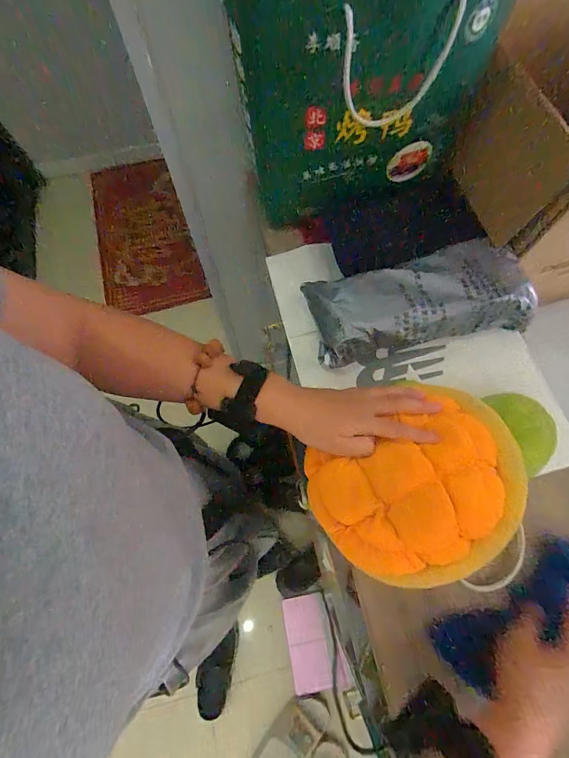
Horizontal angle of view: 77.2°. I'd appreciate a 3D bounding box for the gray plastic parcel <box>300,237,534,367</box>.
[{"bbox_3d":[0.179,-0.101,0.477,0.287,0.081,0.124,-13,70,-4],"label":"gray plastic parcel"}]

